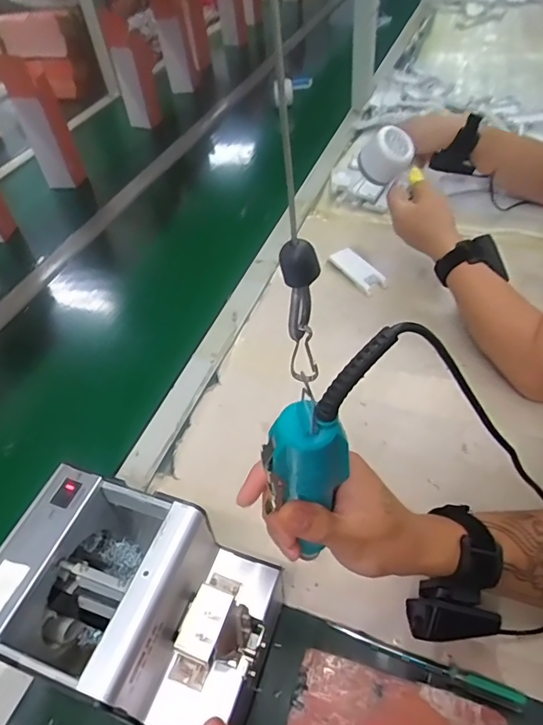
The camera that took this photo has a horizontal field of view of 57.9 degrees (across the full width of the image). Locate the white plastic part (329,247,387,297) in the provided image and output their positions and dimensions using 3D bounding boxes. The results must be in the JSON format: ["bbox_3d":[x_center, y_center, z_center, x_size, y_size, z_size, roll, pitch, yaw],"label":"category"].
[{"bbox_3d":[0.127,-0.141,0.729,0.035,0.016,0.096,-28,51,-19],"label":"white plastic part"}]

